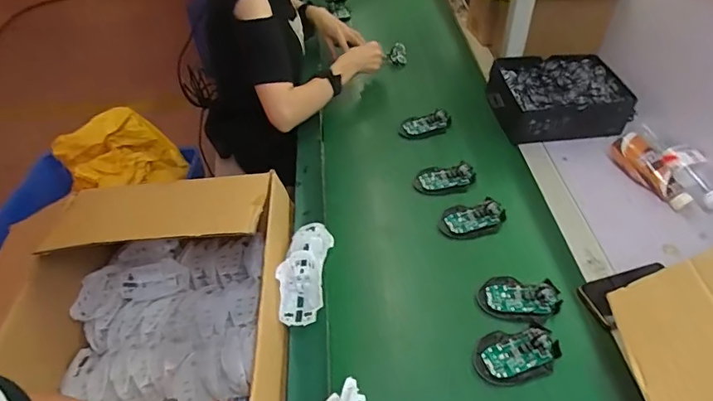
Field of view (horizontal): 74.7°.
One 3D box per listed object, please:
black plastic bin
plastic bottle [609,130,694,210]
[{"bbox_3d":[0.414,-0.212,0.979,0.259,0.094,0.193,-7,44,-2],"label":"black plastic bin"},{"bbox_3d":[0.531,-0.058,0.838,0.052,0.065,0.160,-23,47,-19],"label":"plastic bottle"}]

